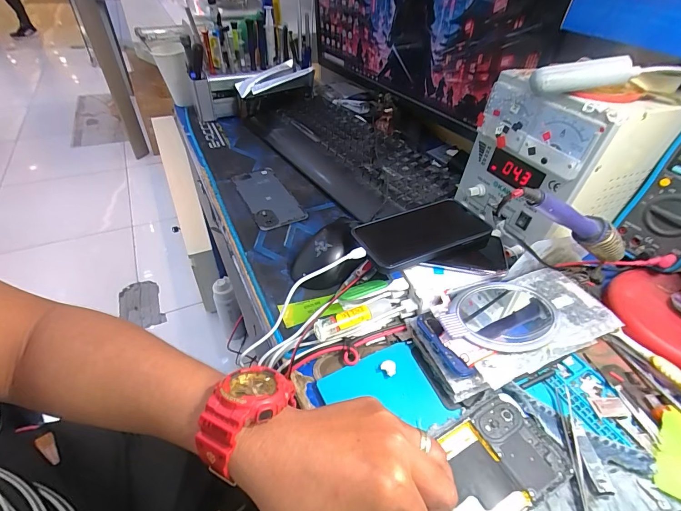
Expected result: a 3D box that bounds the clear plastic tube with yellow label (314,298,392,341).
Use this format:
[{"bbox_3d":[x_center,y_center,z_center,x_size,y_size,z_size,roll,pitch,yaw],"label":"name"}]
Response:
[{"bbox_3d":[0.016,0.063,0.365,0.088,0.016,0.018,-17,47,-21],"label":"clear plastic tube with yellow label"}]

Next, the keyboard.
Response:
[{"bbox_3d":[0.018,-0.202,0.650,0.219,0.047,0.454,-23,49,-26],"label":"keyboard"}]

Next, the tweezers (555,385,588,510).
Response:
[{"bbox_3d":[0.191,0.163,0.287,0.011,0.007,0.120,13,43,10],"label":"tweezers"}]

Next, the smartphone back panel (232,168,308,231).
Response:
[{"bbox_3d":[-0.114,-0.093,0.548,0.071,0.009,0.158,-18,47,-22],"label":"smartphone back panel"}]

